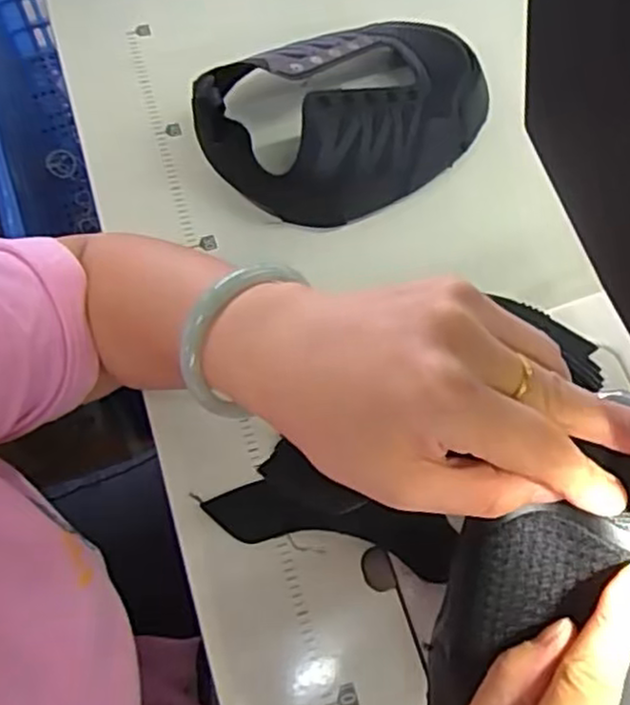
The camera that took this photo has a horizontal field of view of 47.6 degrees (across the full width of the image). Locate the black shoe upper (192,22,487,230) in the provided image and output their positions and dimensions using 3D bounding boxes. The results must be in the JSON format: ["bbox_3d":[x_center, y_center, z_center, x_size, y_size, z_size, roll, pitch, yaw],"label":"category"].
[{"bbox_3d":[0.027,-0.170,0.491,0.216,0.088,0.150,-13,69,-5],"label":"black shoe upper"}]

